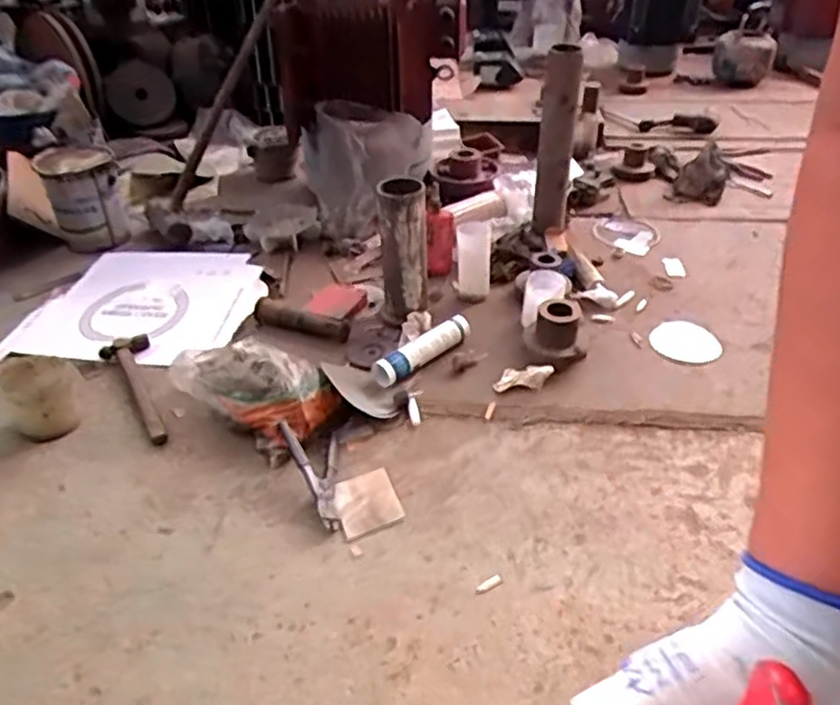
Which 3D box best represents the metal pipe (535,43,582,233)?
[{"bbox_3d":[0.320,-0.485,1.689,0.080,0.407,0.095,5,36,7],"label":"metal pipe"}]

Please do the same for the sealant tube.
[{"bbox_3d":[0.009,-0.006,1.441,0.237,0.051,0.057,-27,43,-33],"label":"sealant tube"}]

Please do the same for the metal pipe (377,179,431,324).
[{"bbox_3d":[-0.033,-0.196,1.492,0.096,0.305,0.110,0,35,0],"label":"metal pipe"}]

